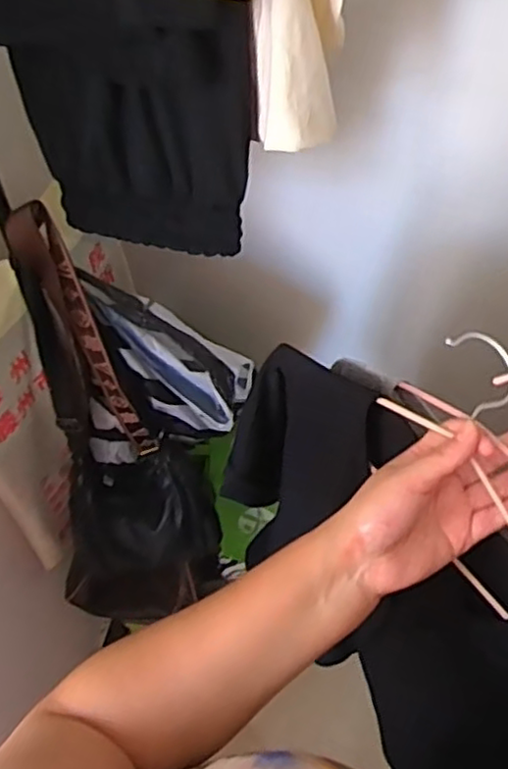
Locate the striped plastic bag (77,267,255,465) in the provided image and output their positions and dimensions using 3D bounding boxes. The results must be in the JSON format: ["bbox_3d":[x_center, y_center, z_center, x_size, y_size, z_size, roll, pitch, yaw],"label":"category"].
[{"bbox_3d":[-0.117,-0.001,0.906,0.235,0.278,0.097,2,53,3],"label":"striped plastic bag"}]

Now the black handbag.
[{"bbox_3d":[-0.173,0.091,0.882,0.210,0.579,0.215,13,55,11],"label":"black handbag"}]

